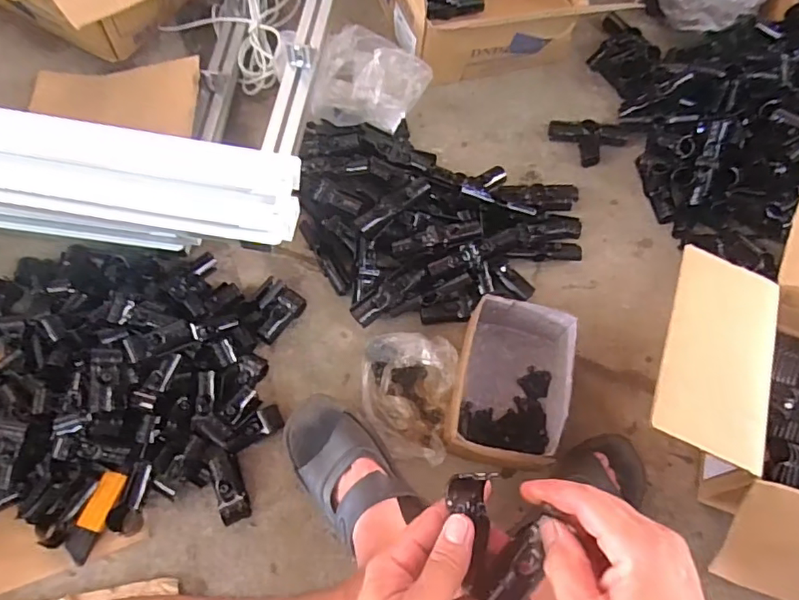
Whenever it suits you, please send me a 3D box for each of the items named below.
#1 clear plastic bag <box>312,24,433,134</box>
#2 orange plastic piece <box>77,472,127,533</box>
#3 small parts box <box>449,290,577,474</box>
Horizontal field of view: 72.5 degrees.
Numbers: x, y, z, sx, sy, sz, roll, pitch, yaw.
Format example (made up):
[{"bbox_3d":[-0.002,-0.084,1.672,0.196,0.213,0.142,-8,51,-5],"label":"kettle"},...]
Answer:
[{"bbox_3d":[-0.038,-0.367,0.911,0.171,0.090,0.186,15,65,3],"label":"clear plastic bag"},{"bbox_3d":[-0.354,0.242,0.654,0.031,0.012,0.065,18,65,5],"label":"orange plastic piece"},{"bbox_3d":[0.143,0.114,0.721,0.139,0.098,0.207,13,65,2],"label":"small parts box"}]

